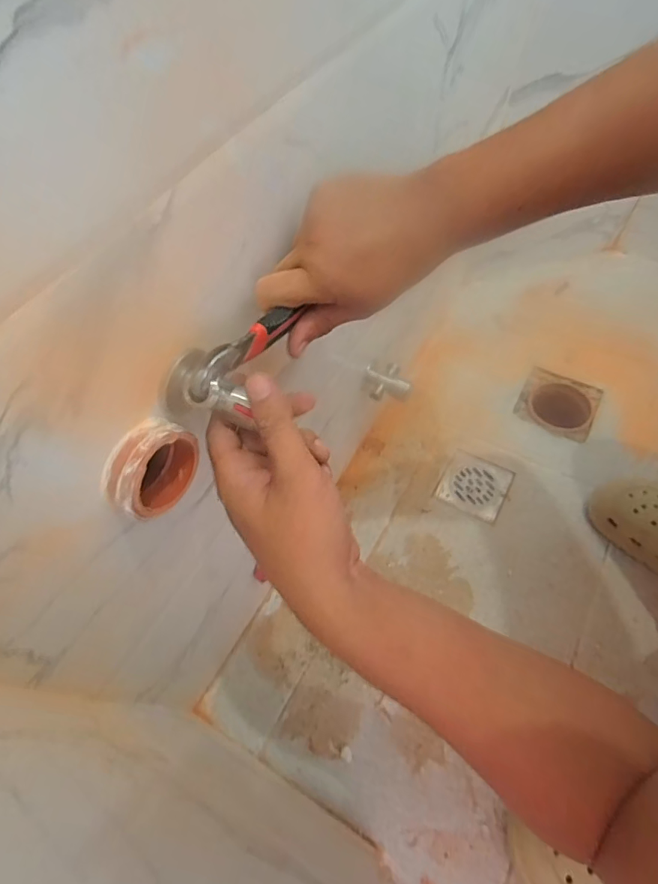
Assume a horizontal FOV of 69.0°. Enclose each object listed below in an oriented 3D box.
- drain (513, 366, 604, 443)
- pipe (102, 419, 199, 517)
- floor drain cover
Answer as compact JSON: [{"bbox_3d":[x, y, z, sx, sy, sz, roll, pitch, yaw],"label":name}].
[{"bbox_3d":[0.411,-0.071,0.862,0.125,0.027,0.136,26,62,15],"label":"drain"},{"bbox_3d":[-0.114,0.018,0.311,0.025,0.057,0.064,25,63,17],"label":"pipe"},{"bbox_3d":[0.236,0.068,0.776,0.100,0.005,0.107,25,63,17],"label":"floor drain cover"}]

